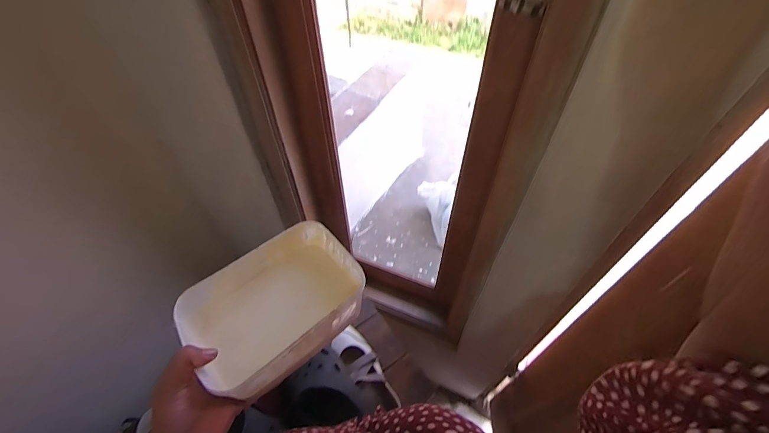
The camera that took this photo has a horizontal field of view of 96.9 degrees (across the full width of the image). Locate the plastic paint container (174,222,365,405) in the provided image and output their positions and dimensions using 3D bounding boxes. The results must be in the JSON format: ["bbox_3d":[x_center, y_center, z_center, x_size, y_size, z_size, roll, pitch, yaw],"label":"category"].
[{"bbox_3d":[-0.125,0.109,0.419,0.197,0.074,0.145,-35,60,-26],"label":"plastic paint container"}]

